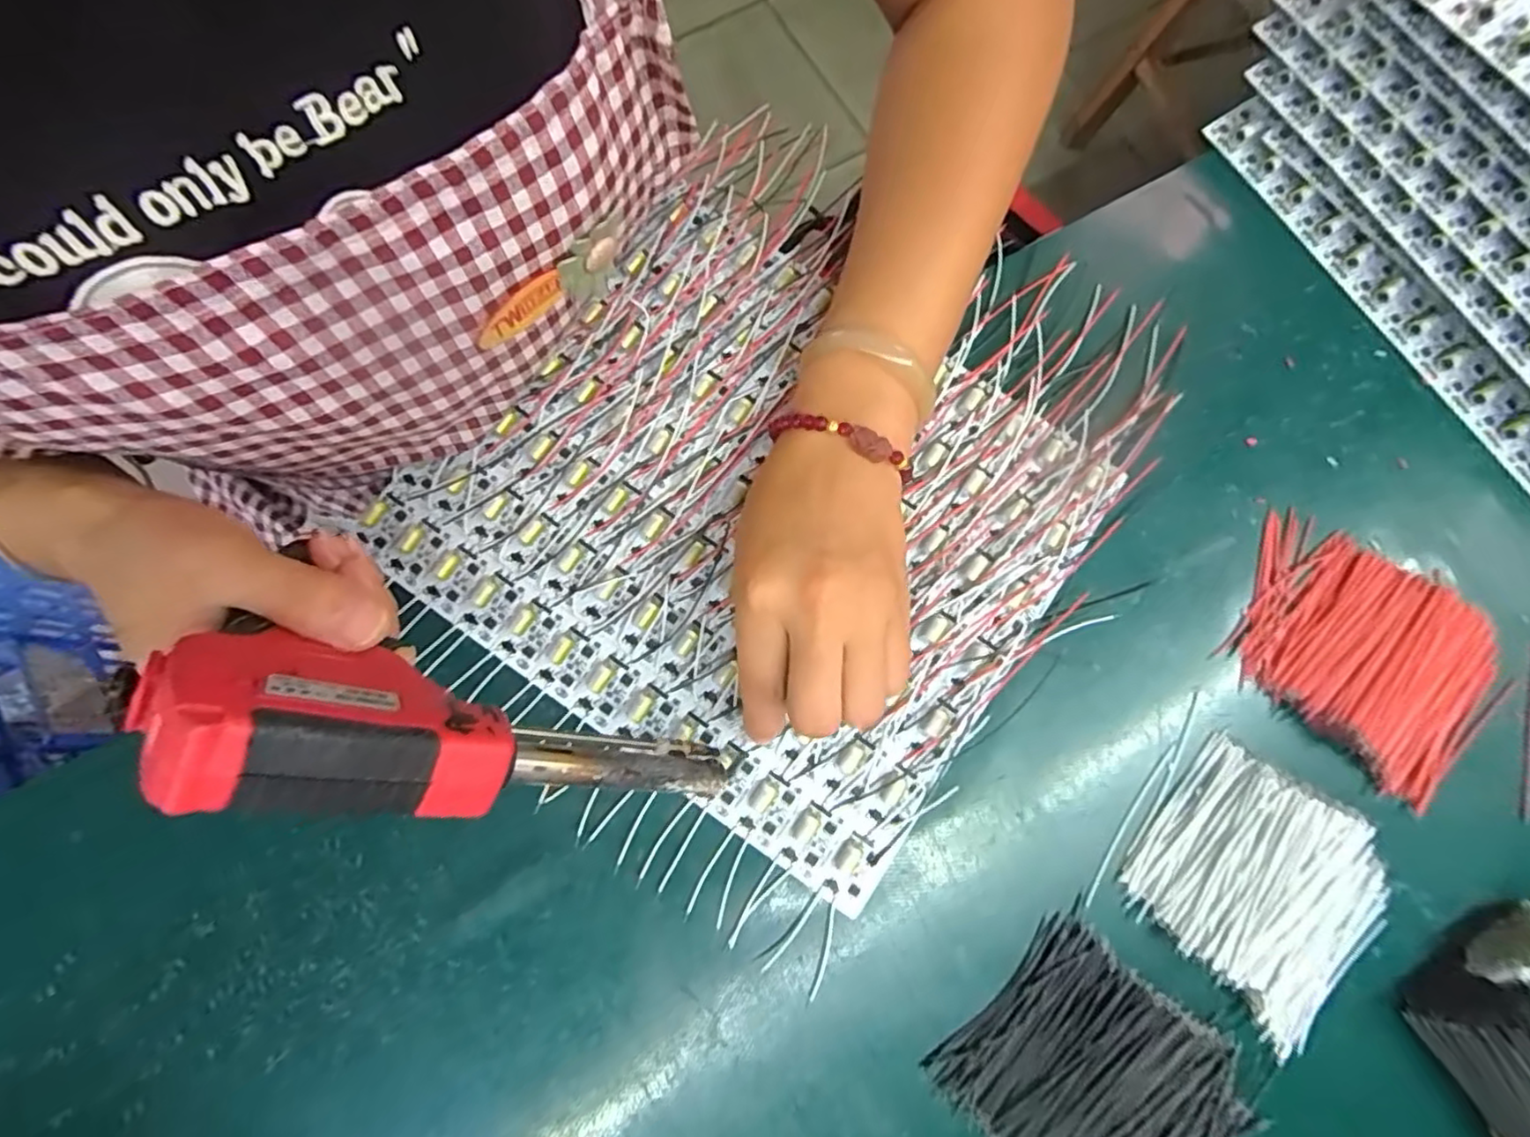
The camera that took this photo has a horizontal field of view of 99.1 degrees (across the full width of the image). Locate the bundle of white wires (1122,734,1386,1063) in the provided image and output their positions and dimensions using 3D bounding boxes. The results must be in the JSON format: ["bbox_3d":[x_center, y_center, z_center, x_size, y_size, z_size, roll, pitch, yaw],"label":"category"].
[{"bbox_3d":[0.214,0.137,0.278,0.088,0.018,0.098,-44,82,-7],"label":"bundle of white wires"}]

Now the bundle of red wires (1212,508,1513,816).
[{"bbox_3d":[0.277,0.037,0.302,0.118,0.017,0.089,39,82,7],"label":"bundle of red wires"}]

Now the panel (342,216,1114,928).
[{"bbox_3d":[-0.005,-0.027,0.310,0.277,0.014,0.249,36,82,7],"label":"panel"}]

